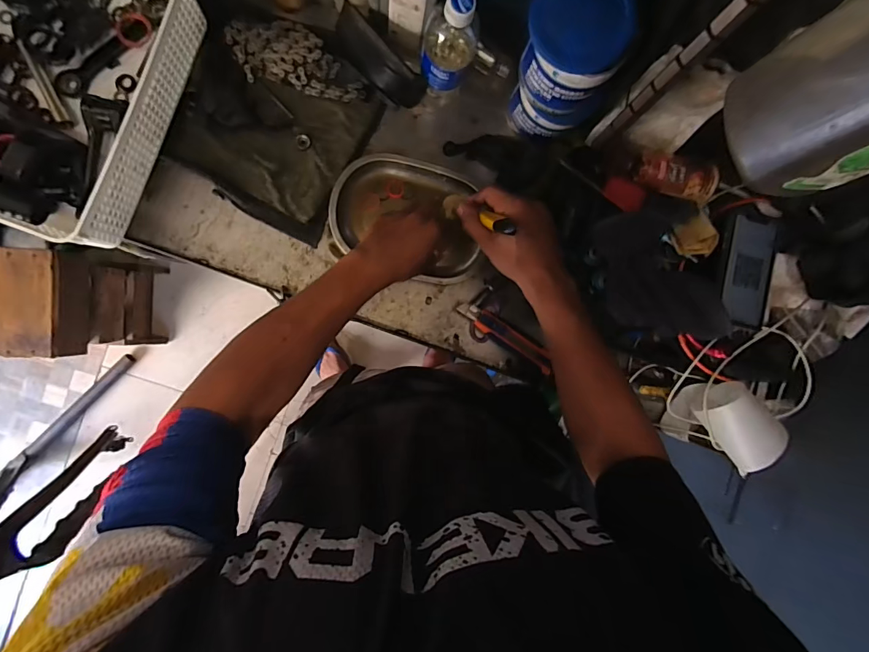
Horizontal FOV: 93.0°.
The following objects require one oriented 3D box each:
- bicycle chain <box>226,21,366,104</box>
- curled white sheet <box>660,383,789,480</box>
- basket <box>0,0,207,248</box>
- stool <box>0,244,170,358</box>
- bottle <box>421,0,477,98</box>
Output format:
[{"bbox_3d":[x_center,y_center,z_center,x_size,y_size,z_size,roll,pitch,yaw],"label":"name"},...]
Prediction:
[{"bbox_3d":[-0.179,-0.349,0.539,0.169,0.021,0.079,6,92,-7],"label":"bicycle chain"},{"bbox_3d":[0.414,0.142,0.590,0.110,0.096,0.095,32,89,-7],"label":"curled white sheet"},{"bbox_3d":[-0.434,-0.279,0.460,0.243,0.084,0.322,21,90,-7],"label":"basket"},{"bbox_3d":[-1.034,-0.067,1.128,0.335,0.405,0.244,3,92,-7],"label":"stool"},{"bbox_3d":[0.019,-0.338,0.496,0.056,0.169,0.071,27,90,-7],"label":"bottle"}]

